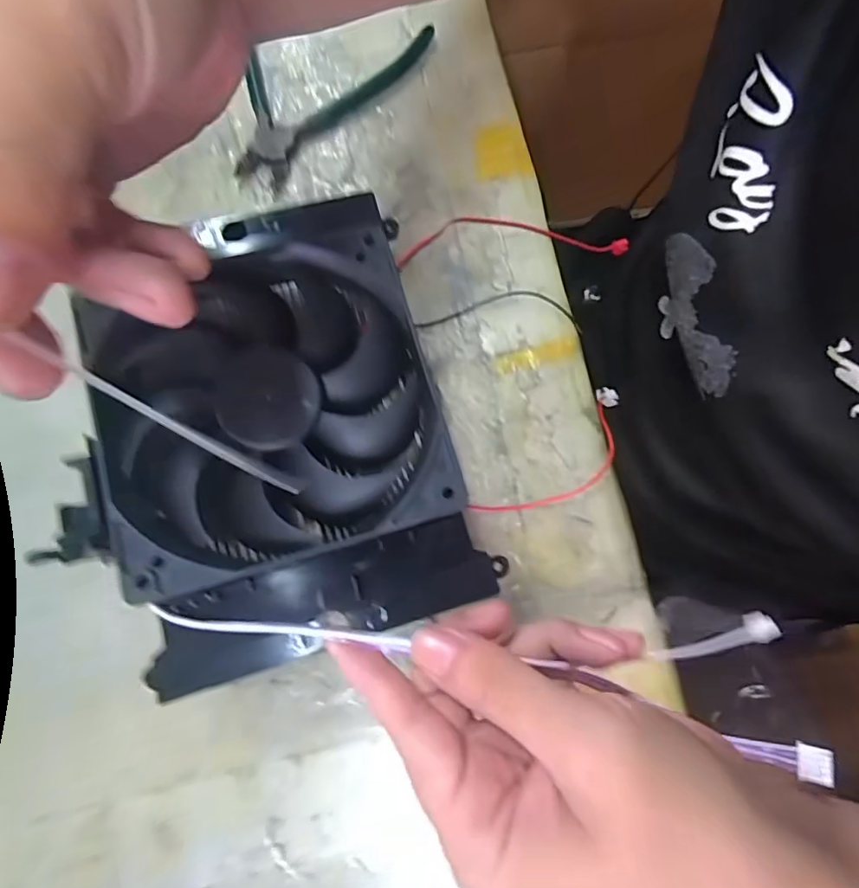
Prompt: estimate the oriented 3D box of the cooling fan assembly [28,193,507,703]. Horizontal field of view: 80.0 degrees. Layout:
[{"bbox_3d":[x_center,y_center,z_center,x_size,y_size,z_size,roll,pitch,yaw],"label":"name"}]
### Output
[{"bbox_3d":[-0.059,-0.012,0.201,0.129,0.045,0.184,-15,83,-12],"label":"cooling fan assembly"}]

